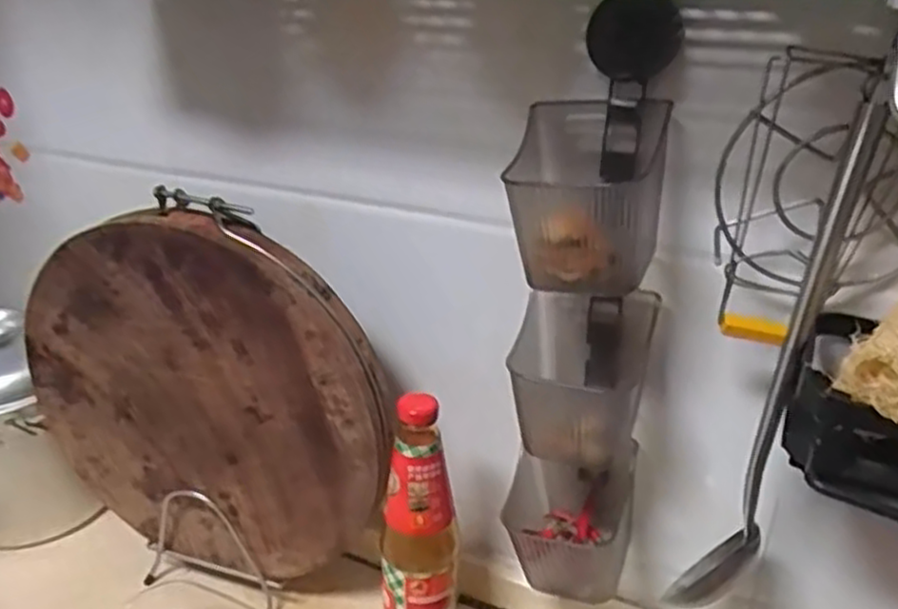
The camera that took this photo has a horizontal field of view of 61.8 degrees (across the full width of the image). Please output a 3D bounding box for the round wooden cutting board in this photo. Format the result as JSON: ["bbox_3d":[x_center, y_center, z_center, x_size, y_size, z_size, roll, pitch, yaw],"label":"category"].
[{"bbox_3d":[-0.233,0.097,0.717,0.378,0.359,0.048,9,26,18],"label":"round wooden cutting board"}]

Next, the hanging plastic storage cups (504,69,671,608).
[{"bbox_3d":[0.103,0.046,0.593,0.106,0.393,0.105,5,25,10],"label":"hanging plastic storage cups"}]

